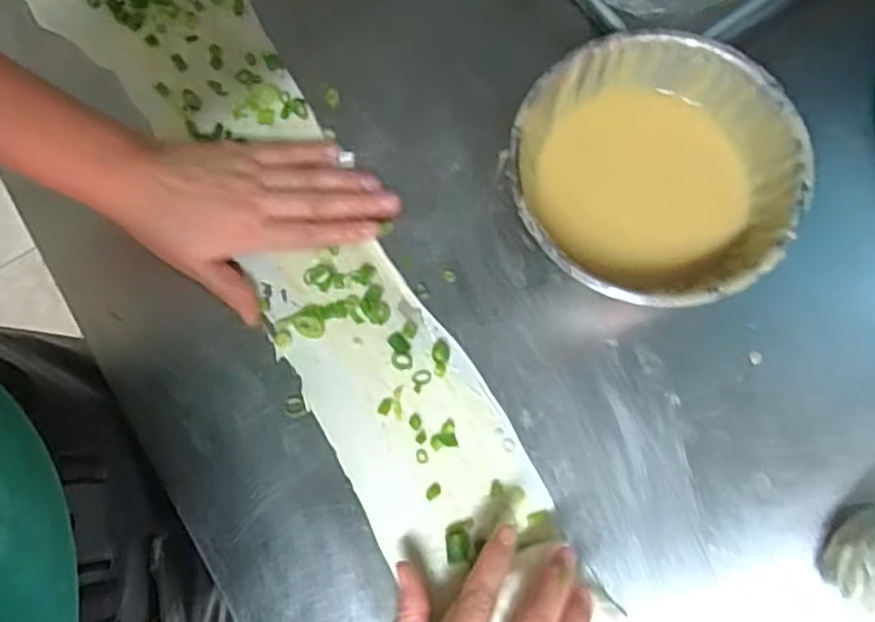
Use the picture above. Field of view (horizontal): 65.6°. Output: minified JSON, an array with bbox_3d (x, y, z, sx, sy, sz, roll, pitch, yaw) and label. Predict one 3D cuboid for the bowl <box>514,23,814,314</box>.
[{"bbox_3d":[0.129,-0.078,0.422,0.163,0.075,0.158,0,77,2],"label":"bowl"}]

